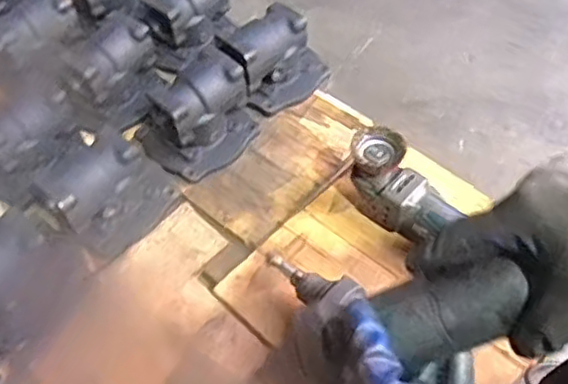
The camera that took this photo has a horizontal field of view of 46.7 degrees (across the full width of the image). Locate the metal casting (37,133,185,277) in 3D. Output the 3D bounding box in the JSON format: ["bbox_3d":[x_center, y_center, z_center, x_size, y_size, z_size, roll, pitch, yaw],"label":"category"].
[{"bbox_3d":[-0.224,-0.003,0.865,0.158,0.109,0.101,-35,58,-22],"label":"metal casting"}]

